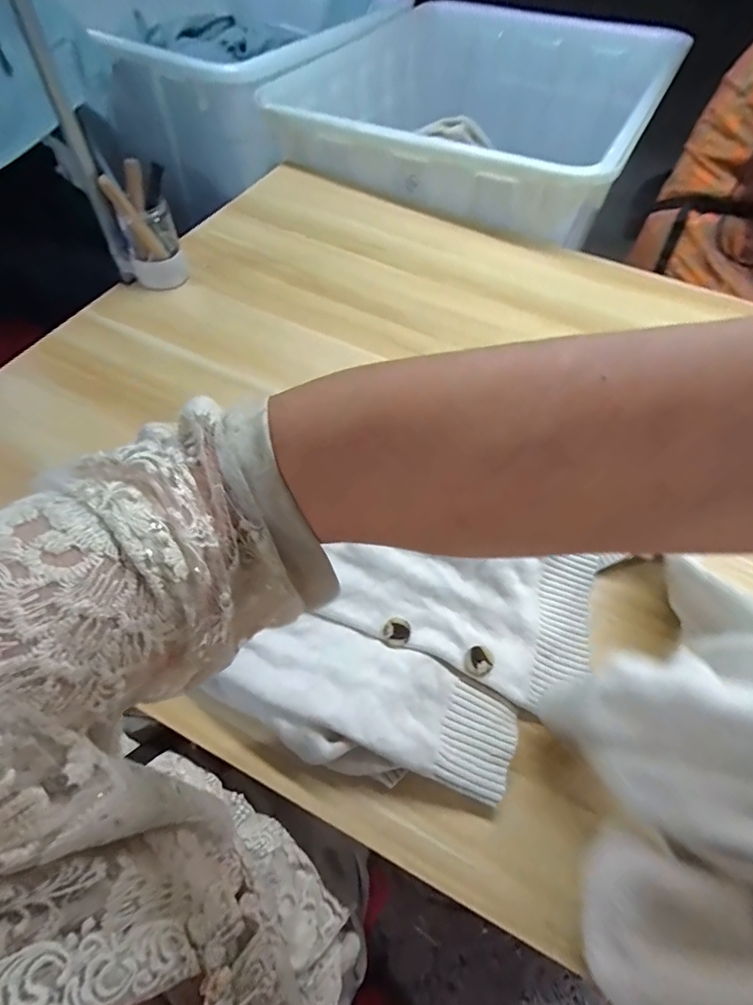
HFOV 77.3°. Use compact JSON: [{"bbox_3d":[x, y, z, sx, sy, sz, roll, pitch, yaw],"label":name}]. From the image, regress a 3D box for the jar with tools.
[{"bbox_3d":[-0.374,-0.441,0.780,0.091,0.183,0.092,-13,60,-12],"label":"jar with tools"}]

